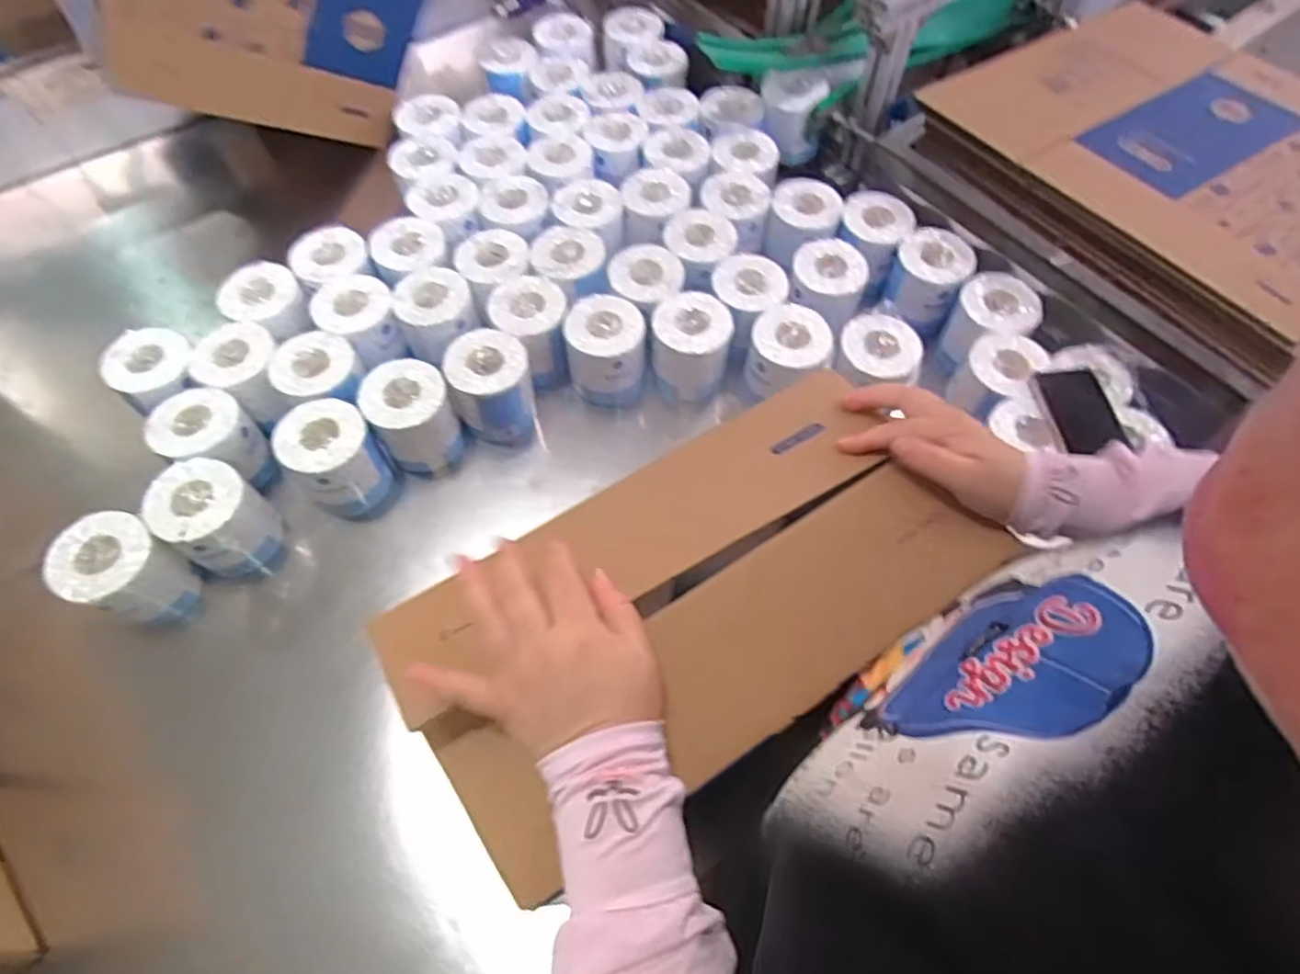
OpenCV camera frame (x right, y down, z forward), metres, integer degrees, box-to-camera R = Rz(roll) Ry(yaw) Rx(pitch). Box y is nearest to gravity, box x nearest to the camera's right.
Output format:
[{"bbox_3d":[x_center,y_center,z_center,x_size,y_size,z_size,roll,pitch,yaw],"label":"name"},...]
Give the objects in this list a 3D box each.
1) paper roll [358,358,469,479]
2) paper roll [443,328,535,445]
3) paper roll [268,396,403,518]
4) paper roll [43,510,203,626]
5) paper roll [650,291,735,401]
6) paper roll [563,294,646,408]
[{"bbox_3d":[-0.291,-0.082,0.878,0.095,0.114,0.097,1,60,-1],"label":"paper roll"},{"bbox_3d":[-0.199,-0.125,0.900,0.095,0.112,0.093,1,60,-1],"label":"paper roll"},{"bbox_3d":[-0.375,-0.030,0.849,0.104,0.119,0.099,40,66,19],"label":"paper roll"},{"bbox_3d":[-0.565,0.098,0.774,0.102,0.117,0.093,1,60,-1],"label":"paper roll"},{"bbox_3d":[0.053,-0.181,0.939,0.101,0.110,0.097,1,60,-1],"label":"paper roll"},{"bbox_3d":[-0.058,-0.176,0.933,0.099,0.104,0.109,0,60,-2],"label":"paper roll"}]

